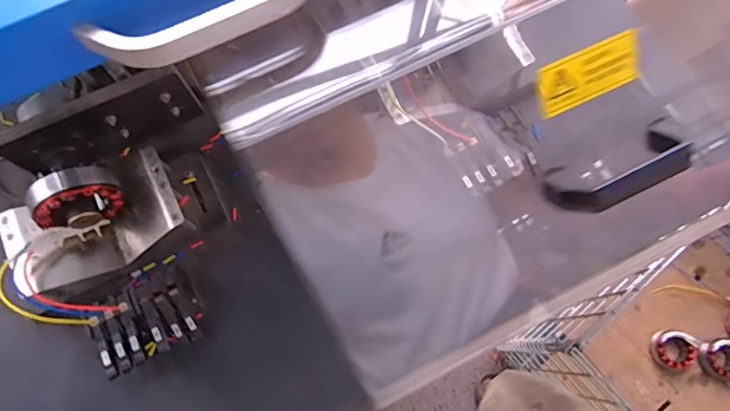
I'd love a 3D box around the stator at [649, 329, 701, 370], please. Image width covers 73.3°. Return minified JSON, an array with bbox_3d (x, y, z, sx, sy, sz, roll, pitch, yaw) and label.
[{"bbox_3d":[0.709,0.330,1.122,0.094,0.035,0.085,-2,74,1],"label":"stator"}]

